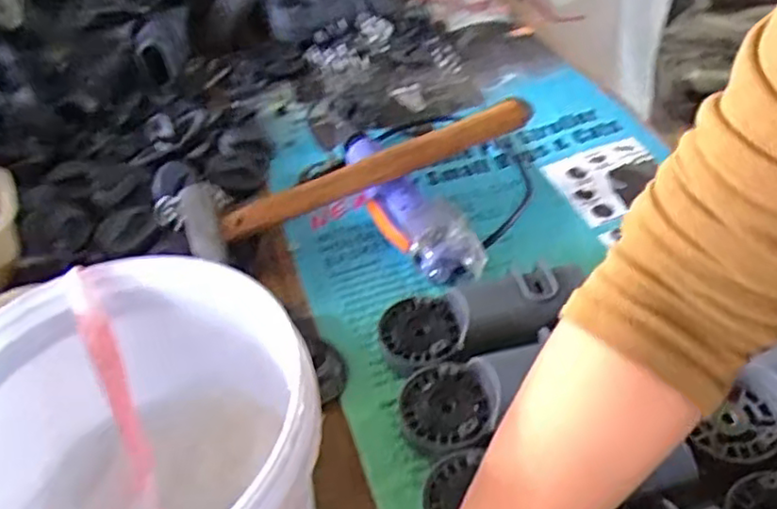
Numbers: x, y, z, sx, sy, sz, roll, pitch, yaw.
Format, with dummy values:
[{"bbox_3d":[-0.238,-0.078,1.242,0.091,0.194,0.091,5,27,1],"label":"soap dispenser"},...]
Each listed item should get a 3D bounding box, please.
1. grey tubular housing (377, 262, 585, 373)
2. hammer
[{"bbox_3d":[0.074,0.047,0.508,0.162,0.043,0.070,-14,45,-10],"label":"grey tubular housing"},{"bbox_3d":[-0.023,-0.064,0.618,0.333,0.078,0.064,-14,45,-8],"label":"hammer"}]

